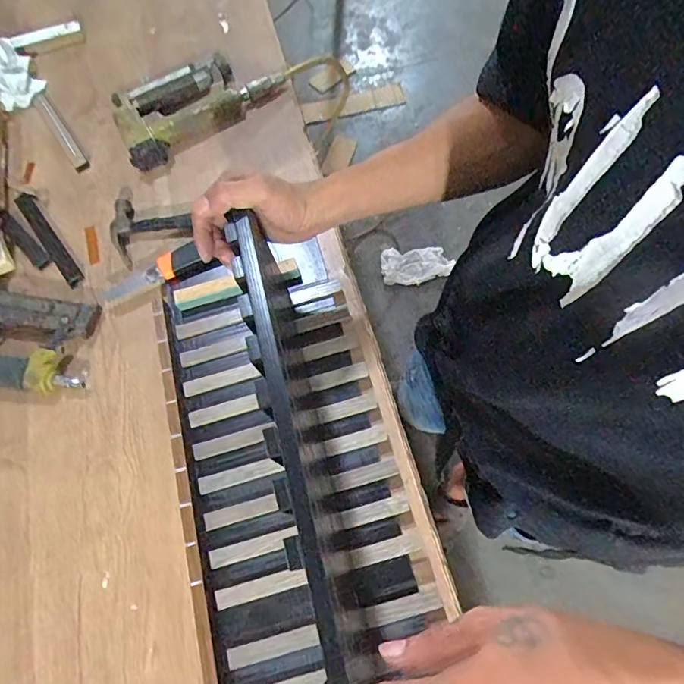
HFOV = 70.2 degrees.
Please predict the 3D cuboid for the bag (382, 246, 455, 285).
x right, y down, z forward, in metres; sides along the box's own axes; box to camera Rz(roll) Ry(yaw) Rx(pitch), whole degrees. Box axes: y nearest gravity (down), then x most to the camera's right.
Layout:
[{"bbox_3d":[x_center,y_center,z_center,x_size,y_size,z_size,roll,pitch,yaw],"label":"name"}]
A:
[{"bbox_3d":[0.270,-0.277,1.715,0.270,0.072,0.124,-12,67,-5],"label":"bag"}]

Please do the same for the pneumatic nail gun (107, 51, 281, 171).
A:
[{"bbox_3d":[-0.218,-0.357,0.726,0.257,0.054,0.129,-38,70,-12],"label":"pneumatic nail gun"}]

